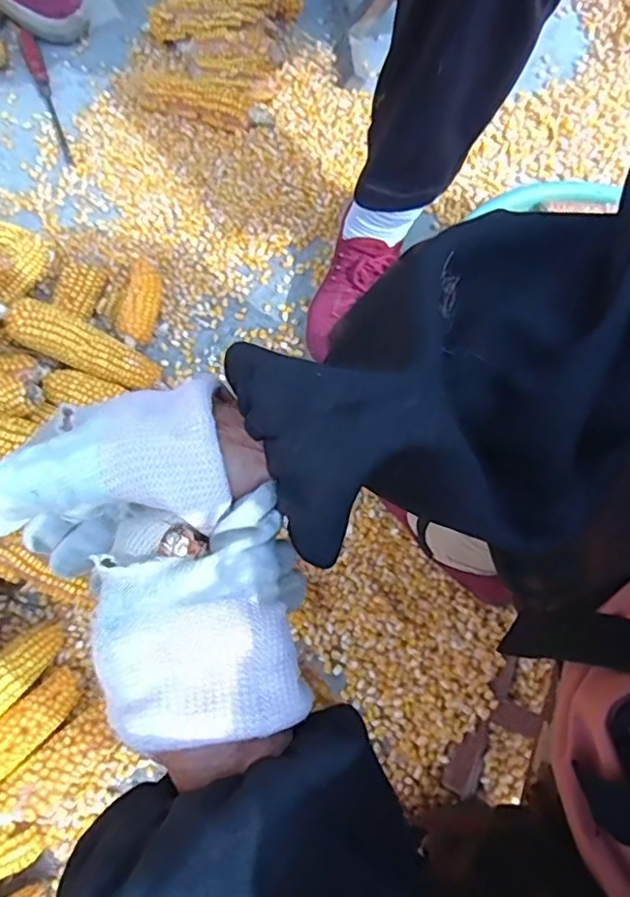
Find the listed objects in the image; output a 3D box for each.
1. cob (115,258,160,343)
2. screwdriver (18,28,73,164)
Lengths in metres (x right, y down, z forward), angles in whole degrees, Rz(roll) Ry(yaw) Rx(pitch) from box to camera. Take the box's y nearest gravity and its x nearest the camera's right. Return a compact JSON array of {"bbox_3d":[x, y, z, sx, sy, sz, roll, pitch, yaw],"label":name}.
[{"bbox_3d":[-0.209,-0.180,0.719,0.046,0.042,0.110,7,72,2],"label":"cob"},{"bbox_3d":[-0.377,-0.501,0.831,0.023,0.016,0.244,-22,74,-7],"label":"screwdriver"}]

